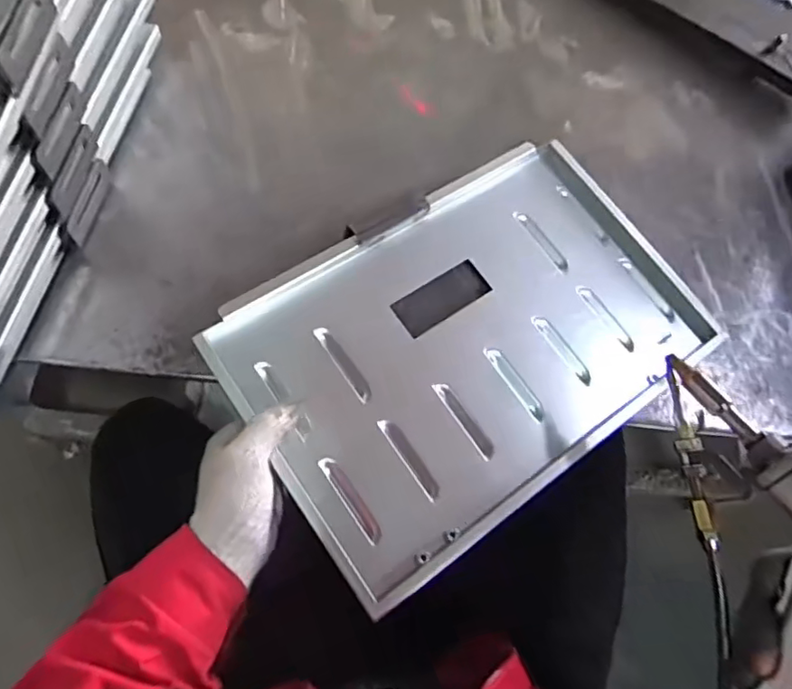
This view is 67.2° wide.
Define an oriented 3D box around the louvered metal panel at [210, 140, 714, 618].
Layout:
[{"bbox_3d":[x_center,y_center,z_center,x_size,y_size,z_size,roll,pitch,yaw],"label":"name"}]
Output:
[{"bbox_3d":[0.067,-0.008,0.546,0.413,0.048,0.273,-35,74,-15],"label":"louvered metal panel"}]

